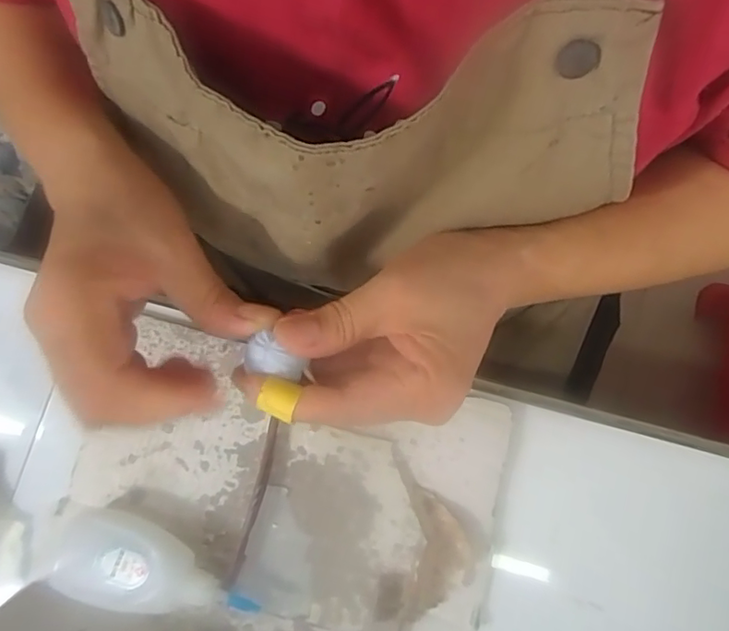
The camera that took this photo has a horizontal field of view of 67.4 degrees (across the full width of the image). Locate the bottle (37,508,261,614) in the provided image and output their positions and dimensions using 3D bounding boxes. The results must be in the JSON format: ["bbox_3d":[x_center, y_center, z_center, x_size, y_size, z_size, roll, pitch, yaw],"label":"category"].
[{"bbox_3d":[-0.116,0.126,0.282,0.116,0.027,0.040,9,78,4],"label":"bottle"}]

